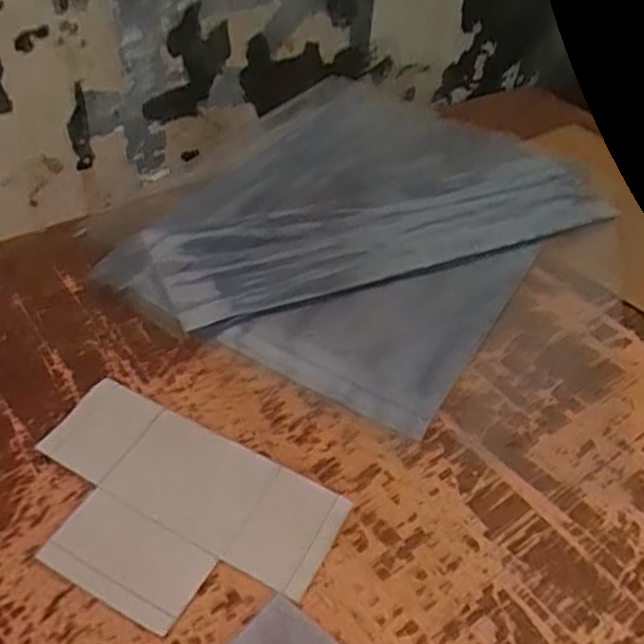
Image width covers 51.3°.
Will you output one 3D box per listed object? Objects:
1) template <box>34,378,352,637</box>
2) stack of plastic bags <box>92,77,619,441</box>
[{"bbox_3d":[-0.081,0.097,0.352,0.166,0.011,0.103,21,45,17],"label":"template"},{"bbox_3d":[0.040,-0.085,0.552,0.286,0.030,0.361,25,46,21],"label":"stack of plastic bags"}]

